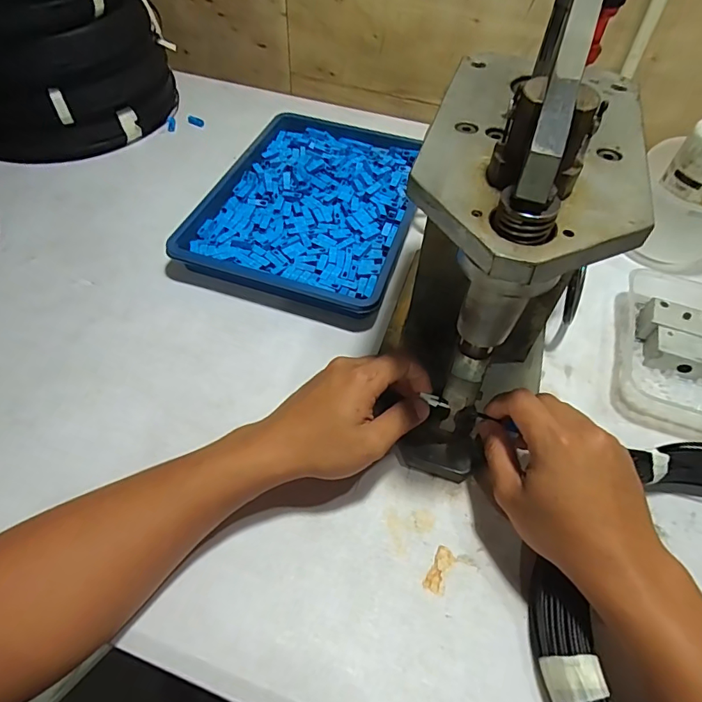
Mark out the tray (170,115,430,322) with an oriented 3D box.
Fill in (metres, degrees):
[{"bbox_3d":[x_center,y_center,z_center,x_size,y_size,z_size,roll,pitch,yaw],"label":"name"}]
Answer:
[{"bbox_3d":[-0.037,-0.188,0.580,0.239,0.037,0.328,16,54,9],"label":"tray"}]

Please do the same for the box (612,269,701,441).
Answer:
[{"bbox_3d":[0.336,-0.007,0.457,0.118,0.034,0.181,17,55,10],"label":"box"}]

